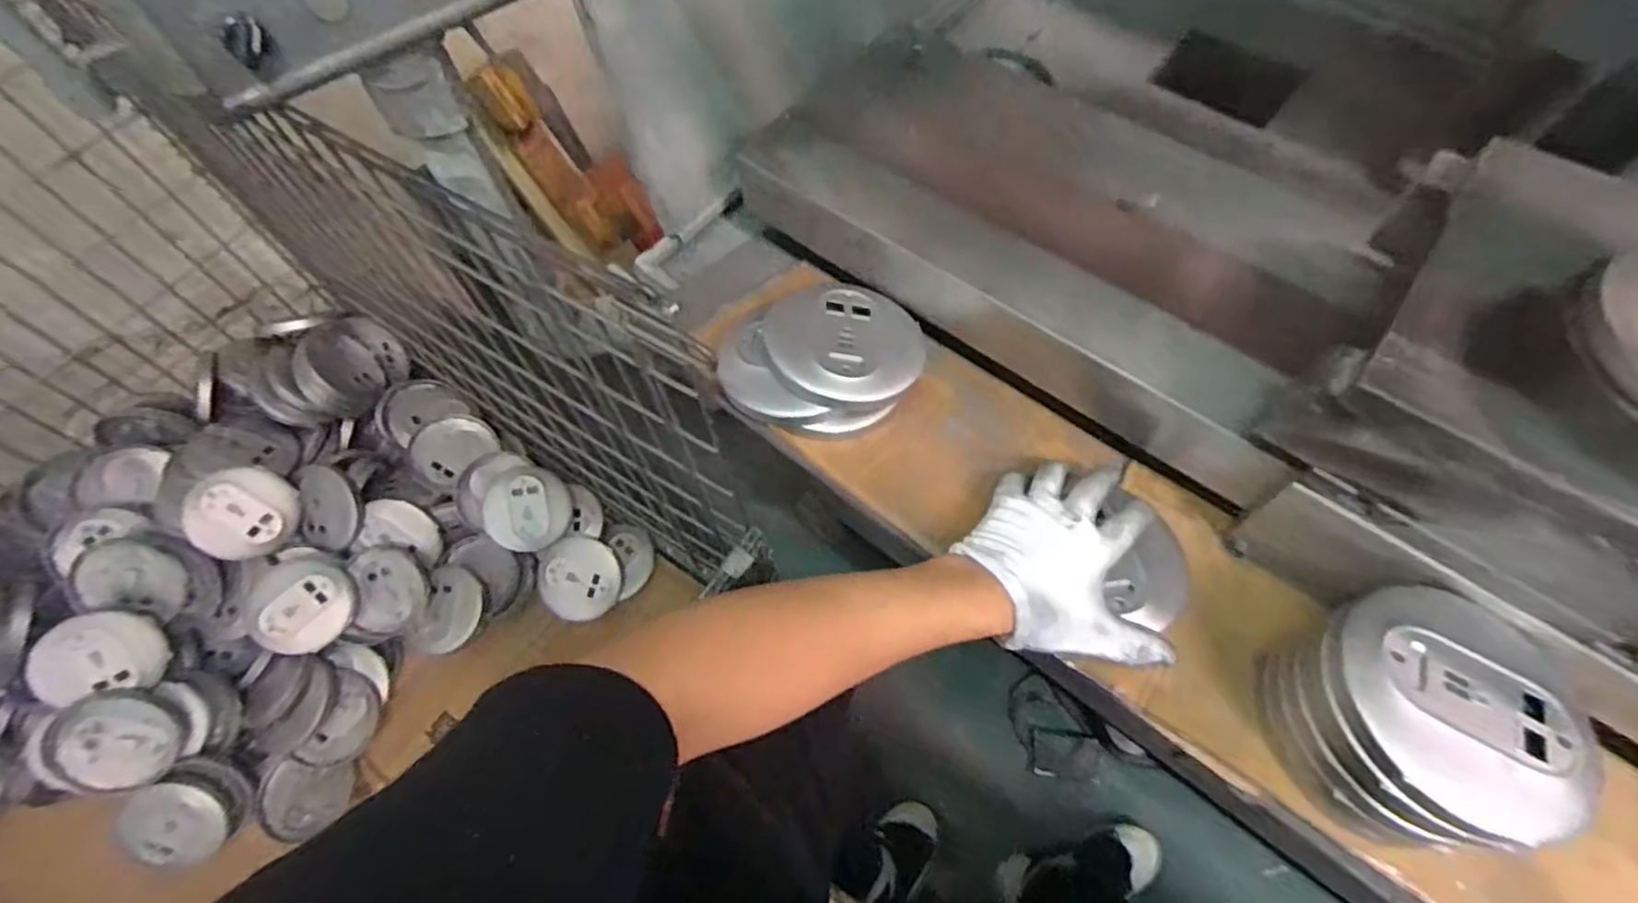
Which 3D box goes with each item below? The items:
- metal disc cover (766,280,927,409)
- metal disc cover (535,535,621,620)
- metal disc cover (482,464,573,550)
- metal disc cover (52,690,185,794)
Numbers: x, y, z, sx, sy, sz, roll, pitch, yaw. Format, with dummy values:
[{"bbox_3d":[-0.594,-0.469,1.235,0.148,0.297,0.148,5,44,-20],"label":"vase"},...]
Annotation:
[{"bbox_3d":[0.022,-0.092,0.586,0.130,0.027,0.119,17,58,-7],"label":"metal disc cover"},{"bbox_3d":[-0.381,0.202,1.131,0.121,0.016,0.129,-3,76,-14],"label":"metal disc cover"},{"bbox_3d":[-0.469,0.089,1.142,0.131,0.034,0.135,14,72,-9],"label":"metal disc cover"},{"bbox_3d":[-0.886,0.368,0.898,0.118,0.024,0.121,12,82,-34],"label":"metal disc cover"}]

